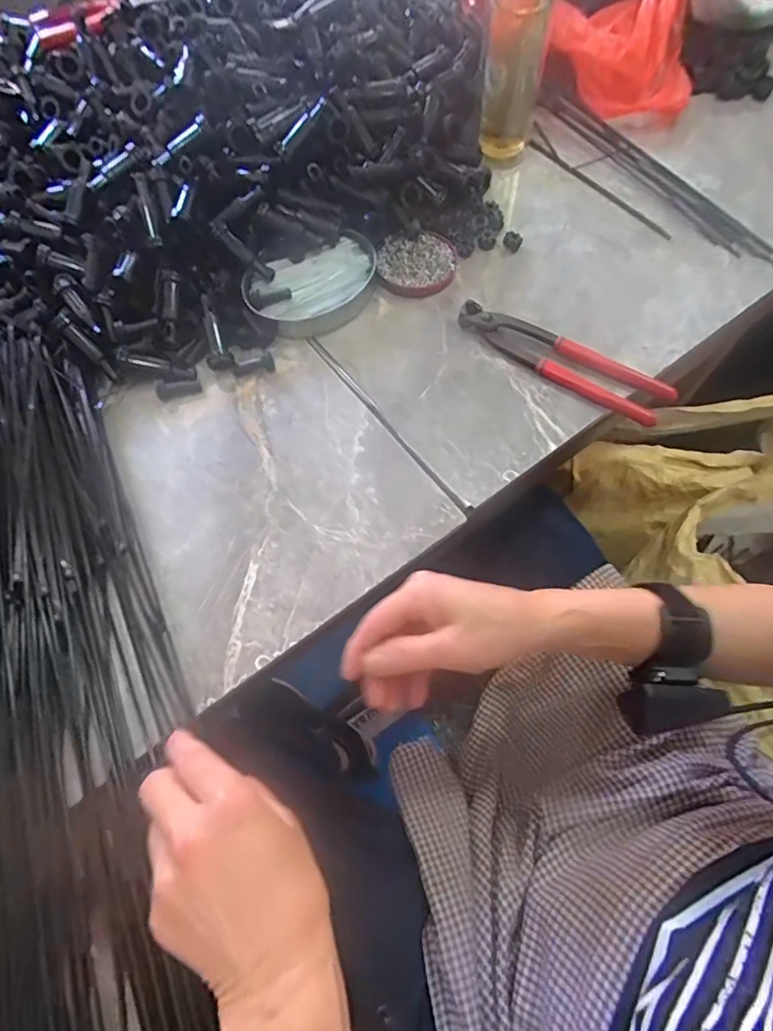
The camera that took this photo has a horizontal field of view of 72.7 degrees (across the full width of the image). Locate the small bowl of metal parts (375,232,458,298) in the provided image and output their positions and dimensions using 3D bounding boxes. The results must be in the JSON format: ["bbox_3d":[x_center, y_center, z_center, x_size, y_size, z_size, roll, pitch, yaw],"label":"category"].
[{"bbox_3d":[0.030,-0.254,0.530,0.081,0.015,0.072,-12,66,-3],"label":"small bowl of metal parts"}]

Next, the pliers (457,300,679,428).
[{"bbox_3d":[0.160,-0.145,0.482,0.200,0.022,0.047,33,71,15],"label":"pliers"}]

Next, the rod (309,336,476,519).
[{"bbox_3d":[-0.004,-0.086,0.470,0.009,0.006,0.233,-35,69,-13],"label":"rod"}]

